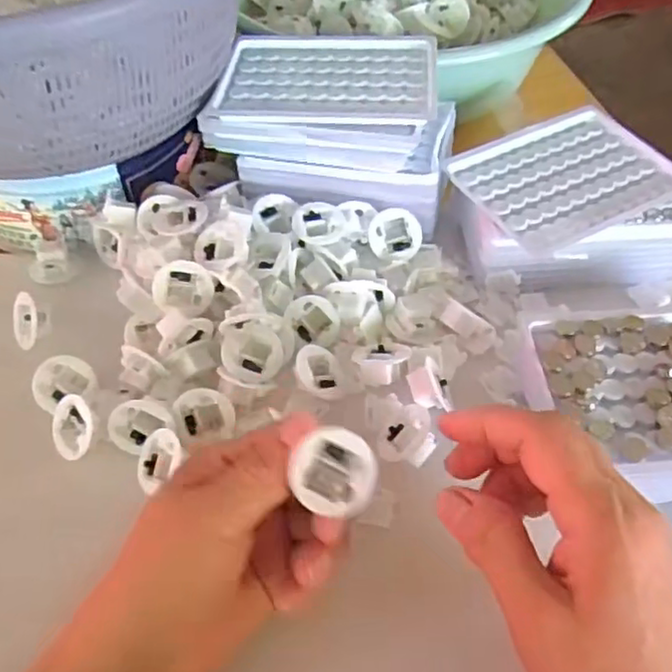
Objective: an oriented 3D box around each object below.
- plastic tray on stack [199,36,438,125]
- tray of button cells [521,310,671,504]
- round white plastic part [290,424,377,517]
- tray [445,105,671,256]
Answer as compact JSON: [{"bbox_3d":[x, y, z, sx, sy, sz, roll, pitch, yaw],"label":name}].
[{"bbox_3d":[-0.004,-0.161,0.415,0.130,0.011,0.095,5,52,5],"label":"plastic tray on stack"},{"bbox_3d":[0.165,0.028,0.332,0.133,0.010,0.102,-6,52,-4],"label":"tray of button cells"},{"bbox_3d":[0.000,0.054,0.268,0.031,0.014,0.031,1,78,-4],"label":"round white plastic part"},{"bbox_3d":[0.146,-0.102,0.423,0.129,0.006,0.094,-23,55,-16],"label":"tray"}]

